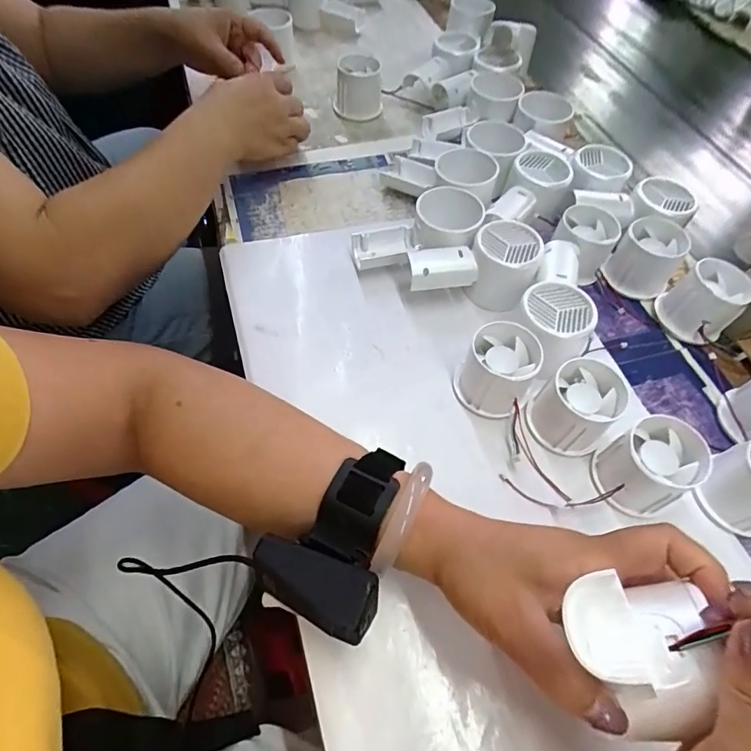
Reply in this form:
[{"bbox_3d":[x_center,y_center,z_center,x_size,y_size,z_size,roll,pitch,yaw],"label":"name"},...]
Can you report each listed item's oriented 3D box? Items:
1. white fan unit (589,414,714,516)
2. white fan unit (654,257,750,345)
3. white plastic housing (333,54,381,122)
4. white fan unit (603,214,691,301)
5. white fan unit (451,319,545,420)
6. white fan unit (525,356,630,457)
[{"bbox_3d":[0.182,0.063,0.322,0.059,0.049,0.048,-24,62,-16],"label":"white fan unit"},{"bbox_3d":[0.279,-0.064,0.406,0.055,0.046,0.054,1,58,-1],"label":"white fan unit"},{"bbox_3d":[-0.022,-0.333,0.560,0.057,0.055,0.047,-1,58,-2],"label":"white plastic housing"},{"bbox_3d":[0.245,-0.106,0.433,0.054,0.046,0.062,34,63,18],"label":"white fan unit"},{"bbox_3d":[0.092,-0.005,0.358,0.051,0.046,0.057,30,62,16],"label":"white fan unit"},{"bbox_3d":[0.146,0.023,0.346,0.055,0.051,0.053,1,58,-1],"label":"white fan unit"}]

